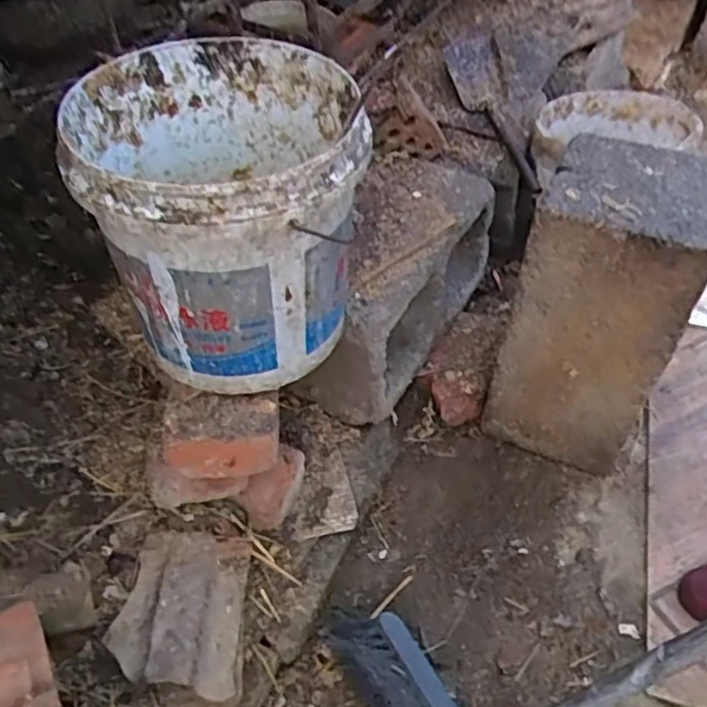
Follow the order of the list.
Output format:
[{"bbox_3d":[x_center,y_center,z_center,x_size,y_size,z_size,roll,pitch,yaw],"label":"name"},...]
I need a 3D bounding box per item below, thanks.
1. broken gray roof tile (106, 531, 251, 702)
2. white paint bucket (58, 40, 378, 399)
[{"bbox_3d":[-0.173,0.258,0.662,0.121,0.044,0.153,0,47,1],"label":"broken gray roof tile"},{"bbox_3d":[-0.115,-0.132,0.664,0.245,0.255,0.254,-1,47,1],"label":"white paint bucket"}]

